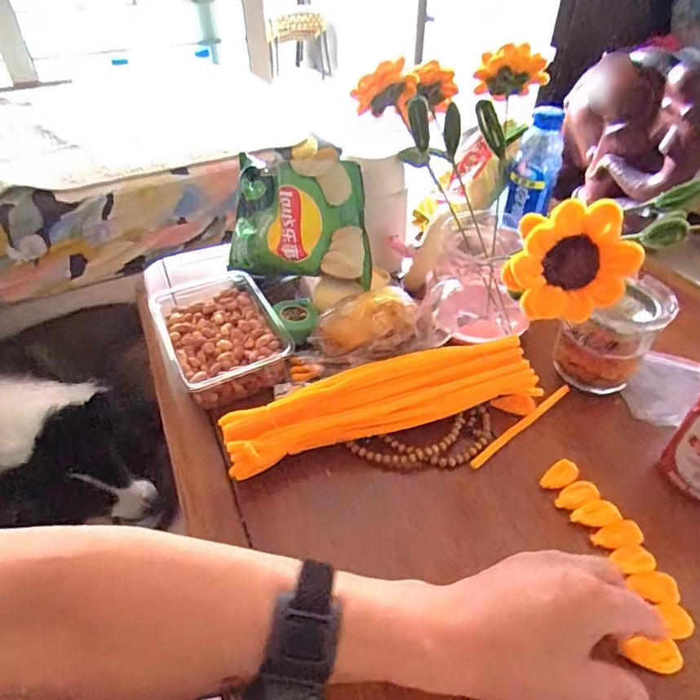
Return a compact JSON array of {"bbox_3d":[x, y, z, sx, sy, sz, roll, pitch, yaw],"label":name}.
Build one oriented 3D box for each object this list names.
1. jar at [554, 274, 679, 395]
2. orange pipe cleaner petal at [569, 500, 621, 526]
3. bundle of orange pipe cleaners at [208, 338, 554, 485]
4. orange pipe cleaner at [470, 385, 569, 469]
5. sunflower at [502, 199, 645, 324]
[{"bbox_3d":[0.262,-0.013,0.517,0.083,0.106,0.083,0,42,0],"label":"jar"},{"bbox_3d":[0.200,0.134,0.411,0.040,0.004,0.022,-13,43,-14],"label":"orange pipe cleaner petal"},{"bbox_3d":[0.033,0.048,0.476,0.297,0.048,0.060,-13,43,-14],"label":"bundle of orange pipe cleaners"},{"bbox_3d":[0.167,0.071,0.487,0.147,0.004,0.009,-28,49,-28],"label":"orange pipe cleaner"},{"bbox_3d":[0.139,-0.056,0.320,0.075,0.070,0.024,-21,14,8],"label":"sunflower"}]

